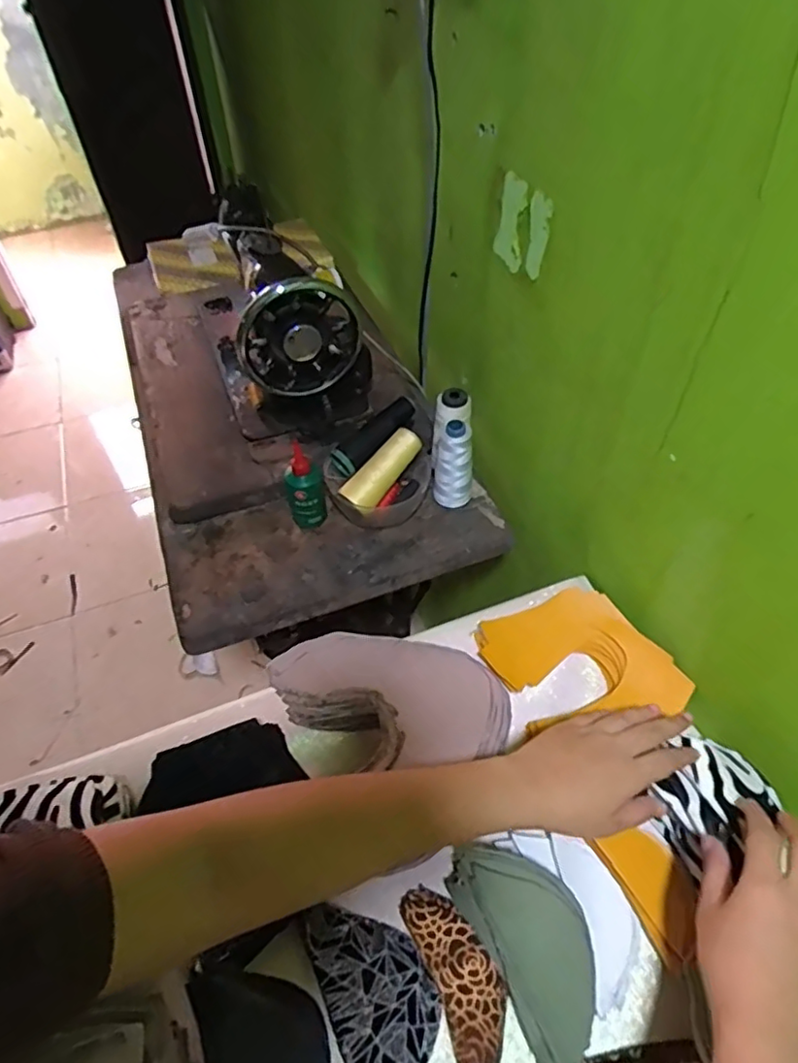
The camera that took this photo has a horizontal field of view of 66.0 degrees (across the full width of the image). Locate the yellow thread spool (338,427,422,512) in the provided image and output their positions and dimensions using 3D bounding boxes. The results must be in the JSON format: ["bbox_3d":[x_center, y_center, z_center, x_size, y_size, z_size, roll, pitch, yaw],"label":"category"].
[{"bbox_3d":[-0.018,-0.071,0.712,0.035,0.034,0.113,33,73,25],"label":"yellow thread spool"}]

